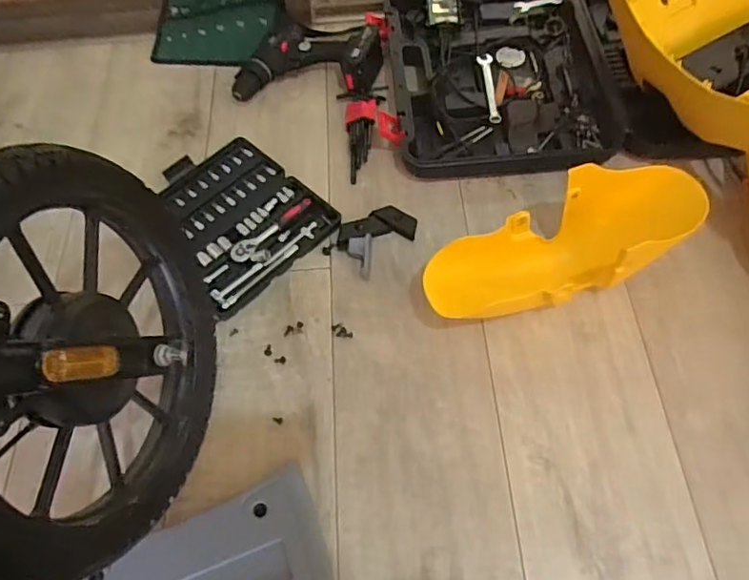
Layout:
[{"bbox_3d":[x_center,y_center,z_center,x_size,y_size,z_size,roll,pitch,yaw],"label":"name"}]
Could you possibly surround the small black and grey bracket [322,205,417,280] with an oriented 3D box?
[{"bbox_3d":[-0.002,-0.078,0.817,0.129,0.026,0.081,-38,67,-17],"label":"small black and grey bracket"}]

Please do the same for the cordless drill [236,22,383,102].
[{"bbox_3d":[-0.106,-0.392,0.967,0.241,0.083,0.132,0,62,2],"label":"cordless drill"}]

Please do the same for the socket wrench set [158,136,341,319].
[{"bbox_3d":[-0.209,-0.114,0.848,0.209,0.024,0.257,-40,67,-17],"label":"socket wrench set"}]

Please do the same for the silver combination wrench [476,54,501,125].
[{"bbox_3d":[0.184,-0.325,0.919,0.025,0.012,0.153,-1,62,2],"label":"silver combination wrench"}]

